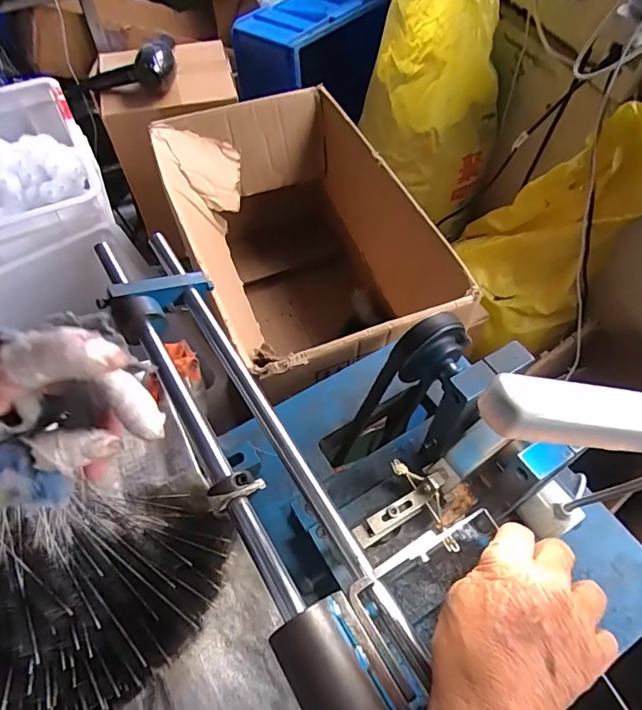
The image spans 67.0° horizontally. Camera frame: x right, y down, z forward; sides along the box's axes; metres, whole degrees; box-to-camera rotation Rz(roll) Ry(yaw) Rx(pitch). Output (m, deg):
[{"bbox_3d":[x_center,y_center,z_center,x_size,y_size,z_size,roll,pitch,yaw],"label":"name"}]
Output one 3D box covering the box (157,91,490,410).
[{"bbox_3d":[-0.042,-0.154,0.820,0.315,0.290,0.498,-17,58,-11],"label":"box"}]

